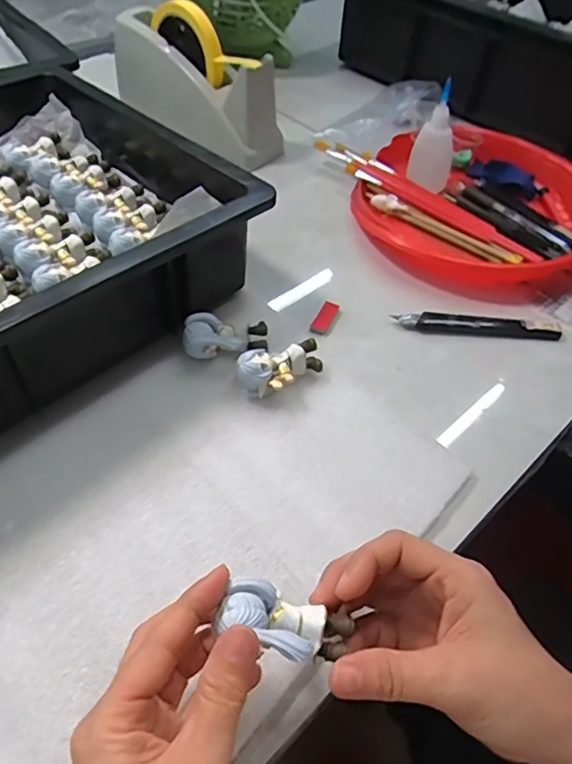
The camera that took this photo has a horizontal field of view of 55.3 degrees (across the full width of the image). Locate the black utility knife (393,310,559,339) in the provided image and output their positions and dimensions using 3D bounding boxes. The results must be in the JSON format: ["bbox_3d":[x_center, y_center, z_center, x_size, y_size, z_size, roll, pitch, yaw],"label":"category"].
[{"bbox_3d":[0.161,-0.048,0.456,0.138,0.008,0.022,2,50,-2],"label":"black utility knife"}]

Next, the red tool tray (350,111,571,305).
[{"bbox_3d":[0.196,-0.185,0.549,0.241,0.045,0.252,25,53,16],"label":"red tool tray"}]

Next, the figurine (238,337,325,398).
[{"bbox_3d":[-0.002,-0.007,0.395,0.061,0.029,0.031,-16,53,-16],"label":"figurine"}]

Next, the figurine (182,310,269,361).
[{"bbox_3d":[-0.045,-0.033,0.412,0.061,0.026,0.035,-1,51,-4],"label":"figurine"}]

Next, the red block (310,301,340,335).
[{"bbox_3d":[0.033,-0.055,0.456,0.016,0.004,0.039,21,52,13],"label":"red block"}]

